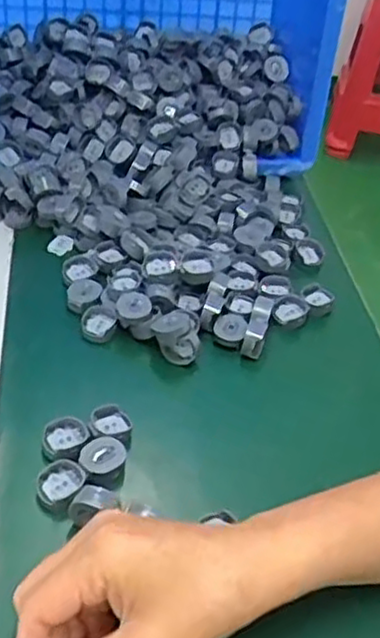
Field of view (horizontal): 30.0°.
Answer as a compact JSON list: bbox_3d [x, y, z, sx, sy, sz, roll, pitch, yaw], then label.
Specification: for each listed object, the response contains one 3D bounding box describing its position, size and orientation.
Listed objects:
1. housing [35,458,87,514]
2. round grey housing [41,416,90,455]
[{"bbox_3d":[-0.079,0.100,0.430,0.028,0.011,0.030,4,40,-3],"label":"housing"},{"bbox_3d":[-0.079,0.076,0.454,0.029,0.009,0.029,4,40,-3],"label":"round grey housing"}]

